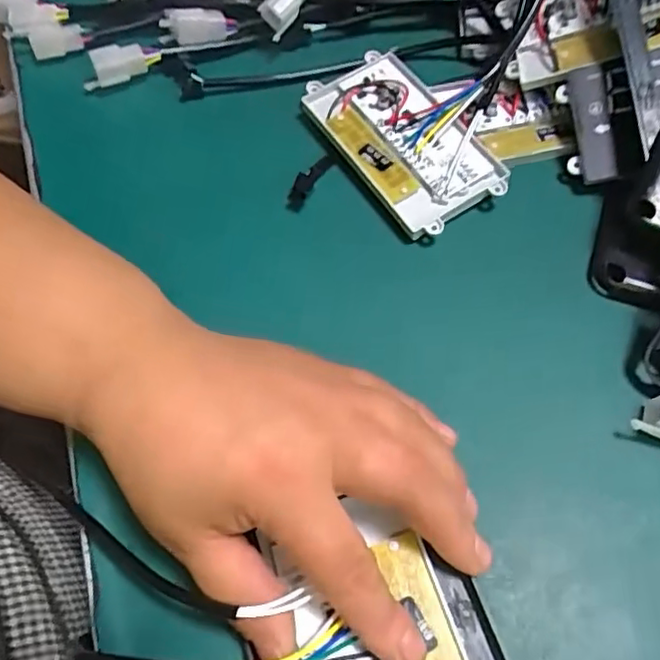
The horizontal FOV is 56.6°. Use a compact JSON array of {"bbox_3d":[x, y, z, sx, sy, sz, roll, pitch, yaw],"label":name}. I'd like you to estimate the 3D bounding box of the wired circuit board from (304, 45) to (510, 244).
[{"bbox_3d":[0.039,-0.103,0.325,0.065,0.018,0.111,-30,65,-14],"label":"wired circuit board"}]

